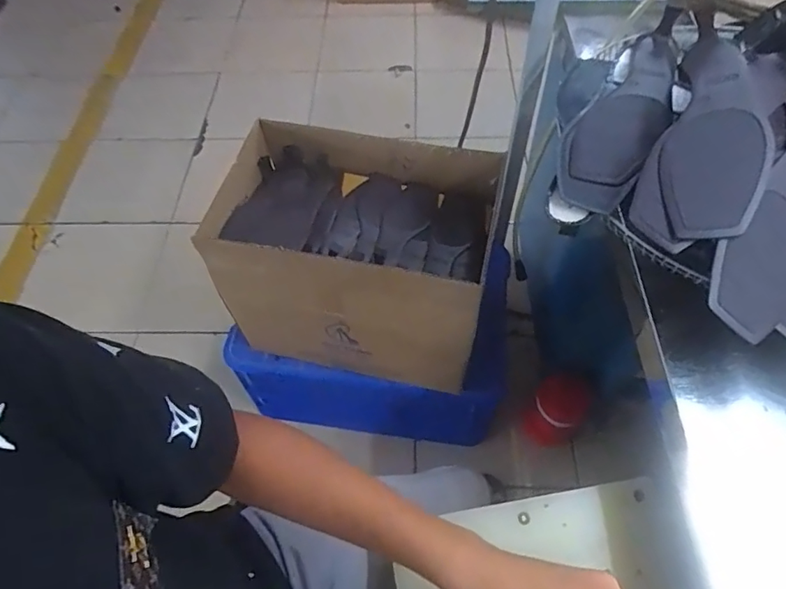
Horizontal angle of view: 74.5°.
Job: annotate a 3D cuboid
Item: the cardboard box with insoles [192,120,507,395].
[{"bbox_3d":[-0.060,-0.070,0.967,0.434,0.332,0.296,11,59,9],"label":"cardboard box with insoles"}]

